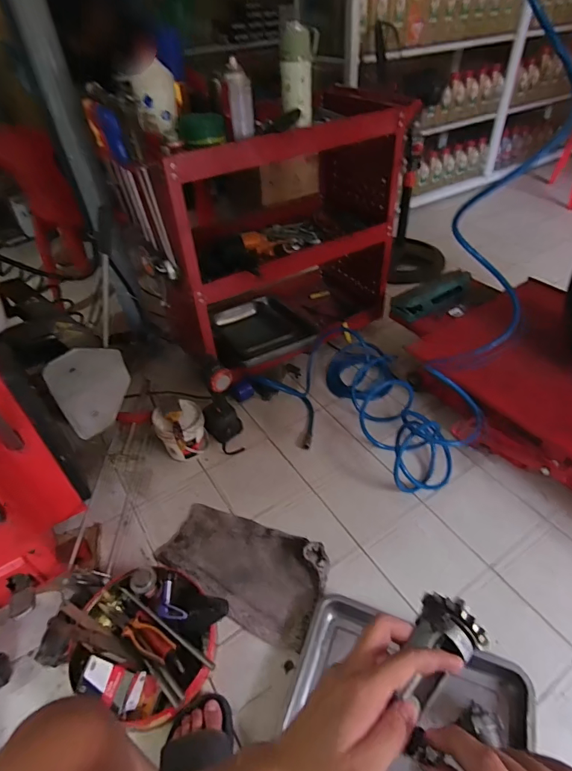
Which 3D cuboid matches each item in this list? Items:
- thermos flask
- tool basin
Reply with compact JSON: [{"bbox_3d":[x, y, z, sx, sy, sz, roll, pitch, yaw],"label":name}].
[{"bbox_3d":[0.030,-0.670,0.933,0.079,0.179,0.059,0,43,5],"label":"thermos flask"},{"bbox_3d":[-0.266,0.467,0.802,0.268,0.090,0.243,21,48,25],"label":"tool basin"}]

